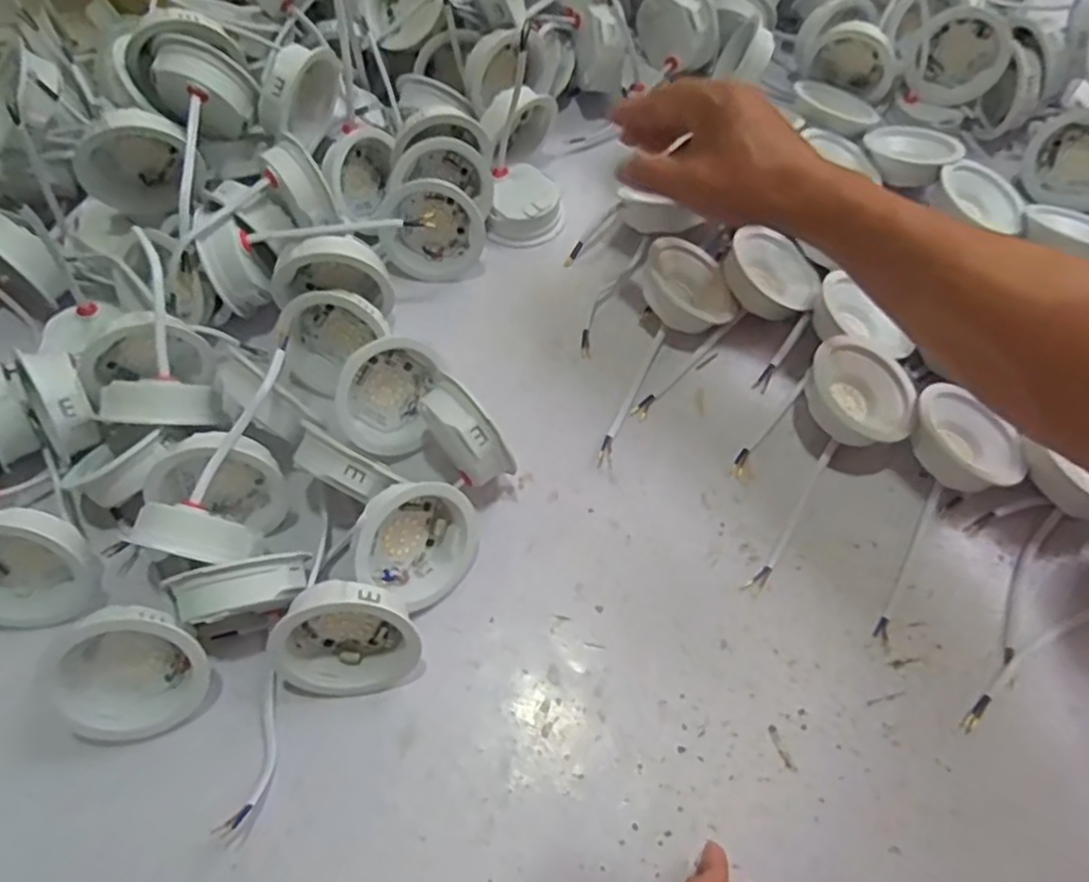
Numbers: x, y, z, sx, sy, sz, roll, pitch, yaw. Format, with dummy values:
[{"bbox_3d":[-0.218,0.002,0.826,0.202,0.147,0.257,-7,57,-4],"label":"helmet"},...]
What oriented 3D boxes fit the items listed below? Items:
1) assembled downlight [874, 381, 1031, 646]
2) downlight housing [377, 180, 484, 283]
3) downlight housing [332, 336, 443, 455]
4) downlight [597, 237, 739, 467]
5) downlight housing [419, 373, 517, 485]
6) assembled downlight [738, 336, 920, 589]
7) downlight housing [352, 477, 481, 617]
[{"bbox_3d":[0.217,0.034,0.415,0.067,0.036,0.148,41,69,18],"label":"assembled downlight"},{"bbox_3d":[-0.080,-0.149,0.502,0.070,0.070,0.030,-1,38,-2],"label":"downlight housing"},{"bbox_3d":[-0.097,-0.031,0.433,0.053,0.066,0.020,7,15,-36],"label":"downlight housing"},{"bbox_3d":[0.077,-0.064,0.464,0.064,0.041,0.167,24,65,11],"label":"downlight"},{"bbox_3d":[-0.044,0.005,0.411,0.028,0.068,0.059,-38,69,-20],"label":"downlight housing"},{"bbox_3d":[0.164,0.007,0.424,0.066,0.045,0.162,36,67,16],"label":"assembled downlight"},{"bbox_3d":[-0.067,0.054,0.391,0.066,0.029,0.070,-38,110,-8],"label":"downlight housing"}]

